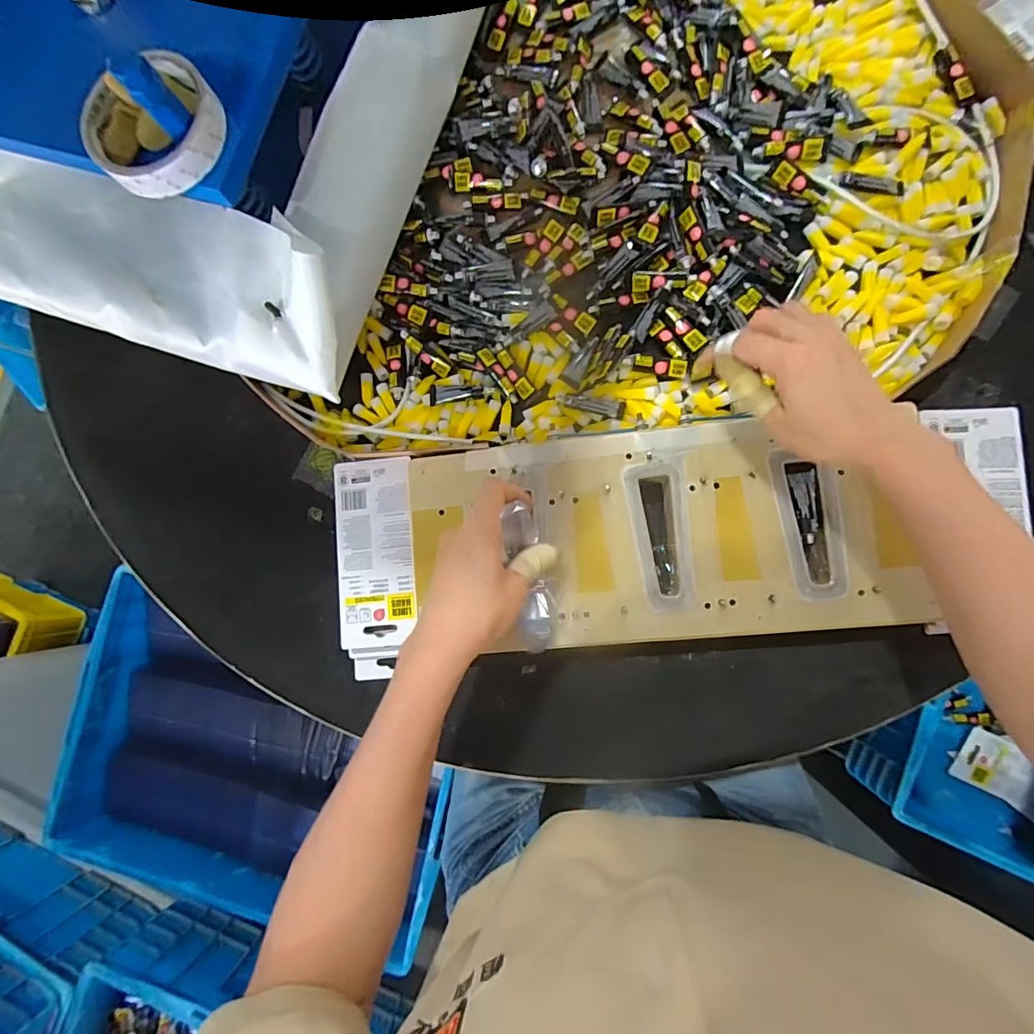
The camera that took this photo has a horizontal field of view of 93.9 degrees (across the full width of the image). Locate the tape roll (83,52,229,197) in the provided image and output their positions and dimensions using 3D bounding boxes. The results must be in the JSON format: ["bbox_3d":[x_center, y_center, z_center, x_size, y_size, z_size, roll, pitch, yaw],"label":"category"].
[{"bbox_3d":[-0.238,-0.258,0.319,0.086,0.022,0.083,-1,85,8],"label":"tape roll"}]

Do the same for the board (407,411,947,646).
[{"bbox_3d":[0.098,0.012,0.375,0.363,0.016,0.162,-6,84,5],"label":"board"}]

